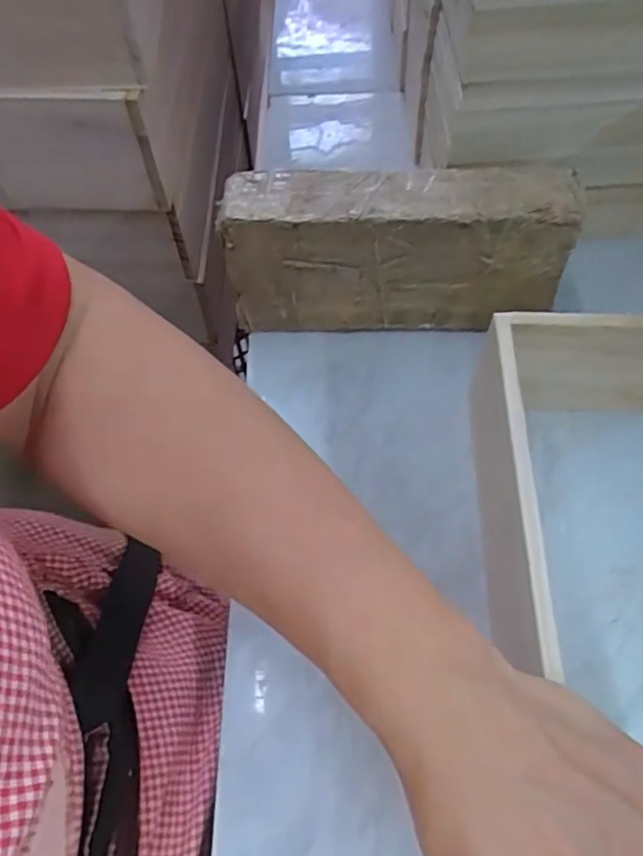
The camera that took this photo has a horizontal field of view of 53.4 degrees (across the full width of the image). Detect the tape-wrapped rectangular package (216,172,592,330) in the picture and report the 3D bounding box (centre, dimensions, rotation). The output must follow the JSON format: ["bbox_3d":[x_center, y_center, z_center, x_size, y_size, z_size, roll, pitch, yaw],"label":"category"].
[{"bbox_3d":[0.046,-0.110,0.410,0.203,0.106,0.046,0,62,1],"label":"tape-wrapped rectangular package"}]

